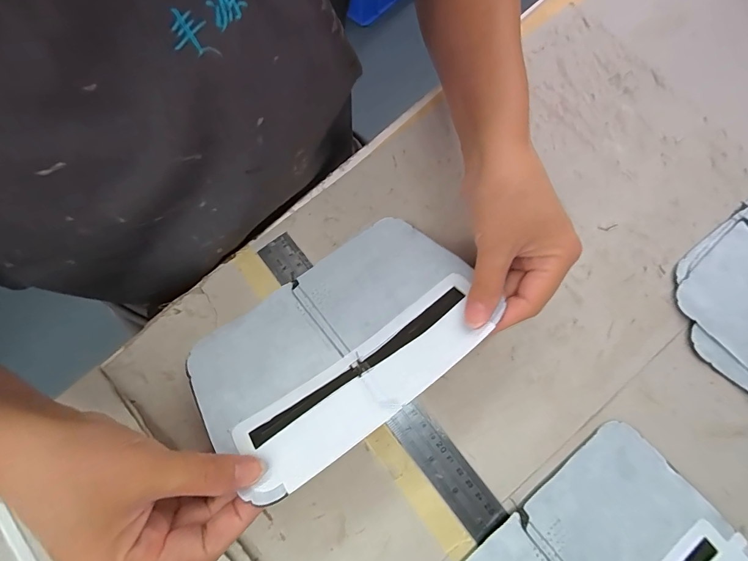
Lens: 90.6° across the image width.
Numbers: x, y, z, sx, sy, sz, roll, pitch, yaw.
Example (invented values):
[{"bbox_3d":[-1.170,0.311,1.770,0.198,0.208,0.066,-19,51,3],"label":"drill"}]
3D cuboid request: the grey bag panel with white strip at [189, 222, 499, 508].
[{"bbox_3d":[-0.023,0.037,0.253,0.191,0.011,0.130,-34,51,-14],"label":"grey bag panel with white strip"}]

